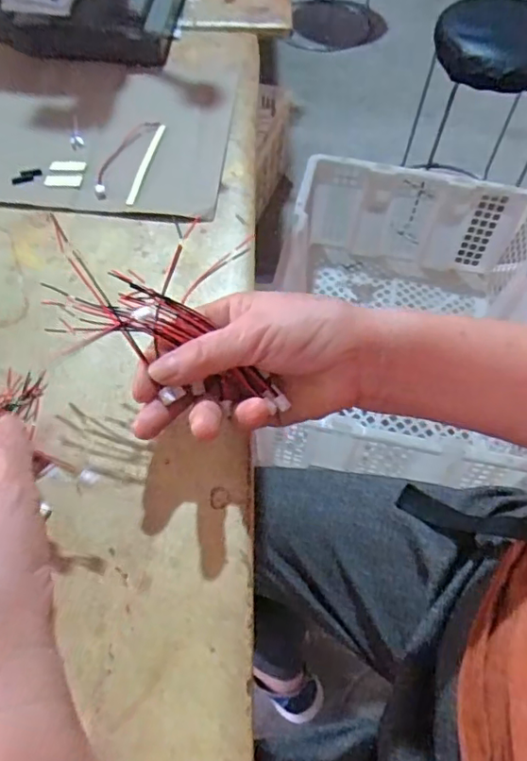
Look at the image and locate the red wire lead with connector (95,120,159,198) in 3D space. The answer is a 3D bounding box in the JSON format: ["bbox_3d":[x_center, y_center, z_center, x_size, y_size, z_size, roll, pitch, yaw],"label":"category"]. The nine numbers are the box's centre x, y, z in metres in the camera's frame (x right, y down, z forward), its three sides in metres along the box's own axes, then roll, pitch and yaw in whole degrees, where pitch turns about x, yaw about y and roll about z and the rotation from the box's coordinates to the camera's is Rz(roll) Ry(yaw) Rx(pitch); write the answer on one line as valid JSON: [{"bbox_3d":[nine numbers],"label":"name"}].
[{"bbox_3d":[-0.113,-0.182,0.463,0.022,0.010,0.100,19,57,8],"label":"red wire lead with connector"}]

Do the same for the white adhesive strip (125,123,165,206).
[{"bbox_3d":[-0.092,-0.174,0.460,0.007,0.005,0.098,9,56,1],"label":"white adhesive strip"}]

